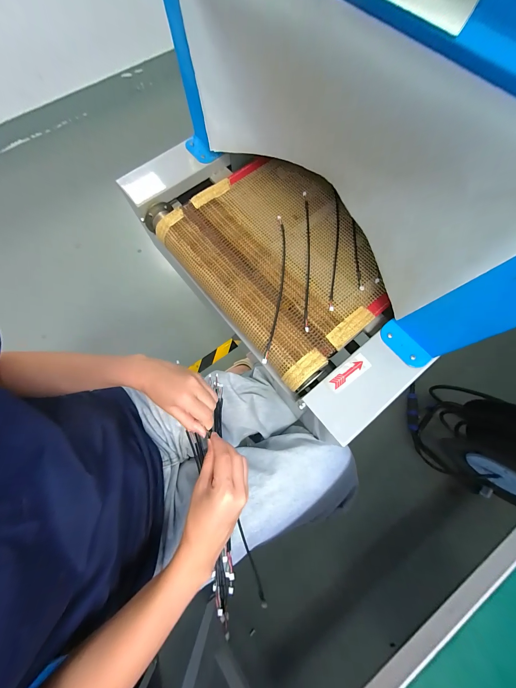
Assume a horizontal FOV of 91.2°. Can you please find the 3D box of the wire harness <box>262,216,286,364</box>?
[{"bbox_3d":[0.032,-0.100,0.425,0.020,0.013,0.272,6,73,3],"label":"wire harness"}]

